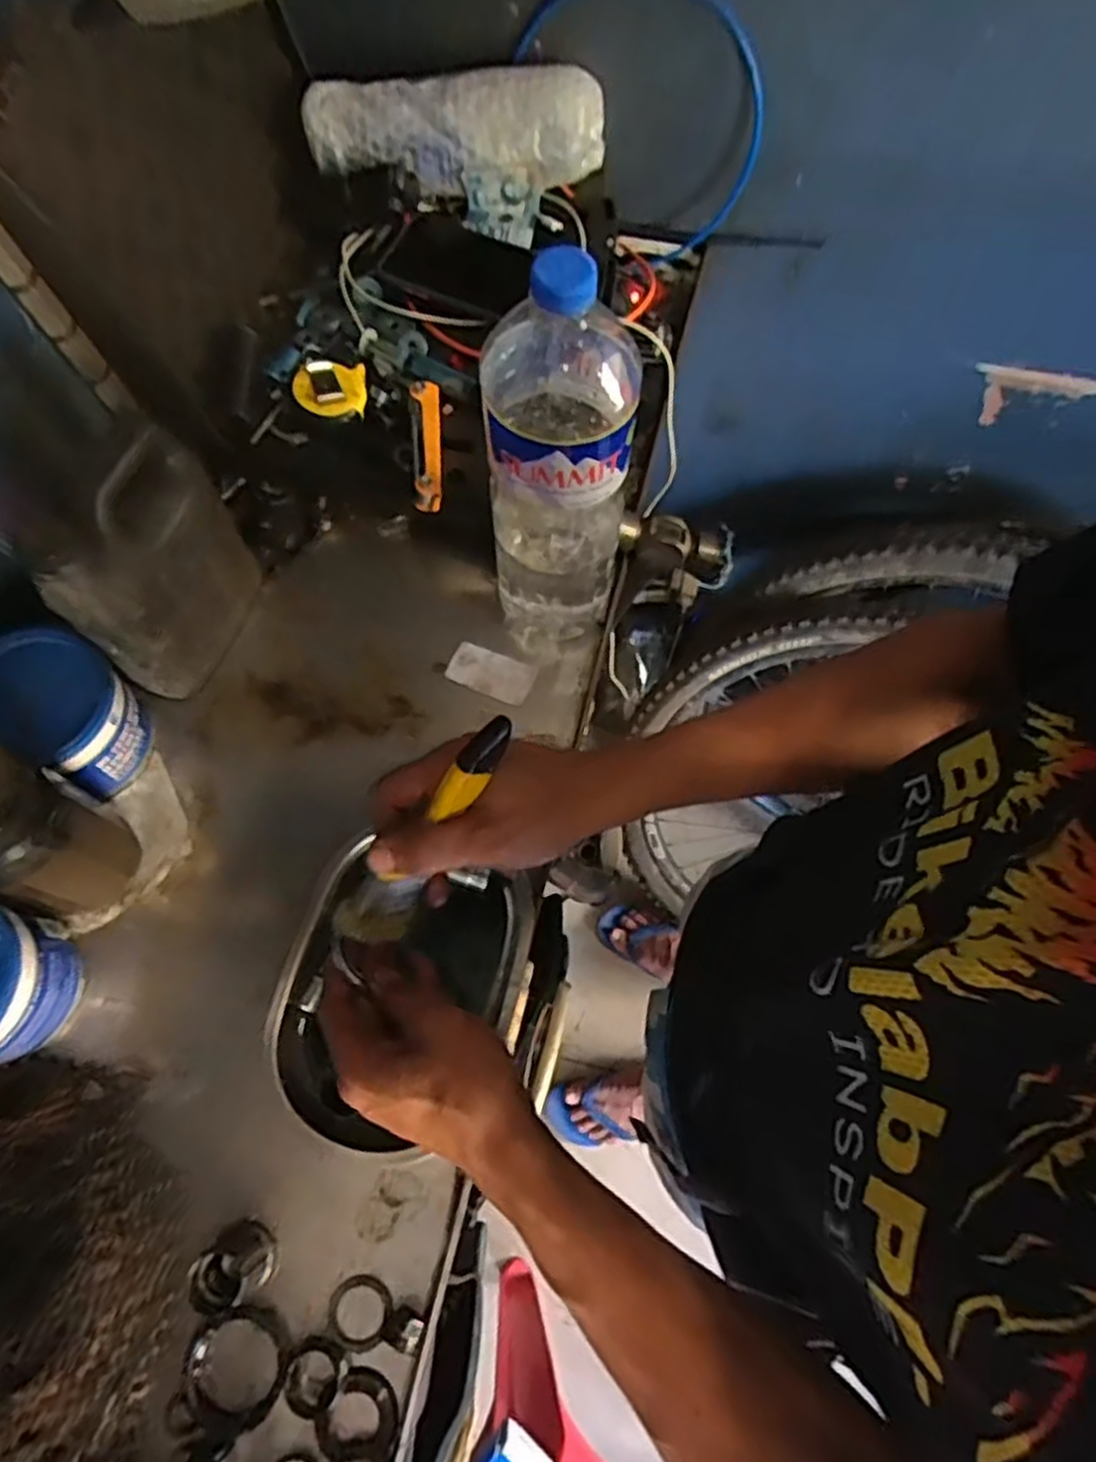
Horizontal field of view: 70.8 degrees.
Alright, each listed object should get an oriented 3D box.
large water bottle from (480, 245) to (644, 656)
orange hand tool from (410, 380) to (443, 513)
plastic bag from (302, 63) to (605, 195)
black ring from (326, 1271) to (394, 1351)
[{"bbox_3d":[0.008,-0.160,0.508,0.091,0.312,0.084,1,70,-1],"label":"large water bottle"},{"bbox_3d":[-0.096,-0.229,0.617,0.022,0.024,0.108,-4,71,-3],"label":"orange hand tool"},{"bbox_3d":[-0.077,-0.513,0.663,0.250,0.071,0.061,0,70,-2],"label":"plastic bag"},{"bbox_3d":[-0.116,0.359,0.478,0.040,0.008,0.039,0,70,-1],"label":"black ring"}]

